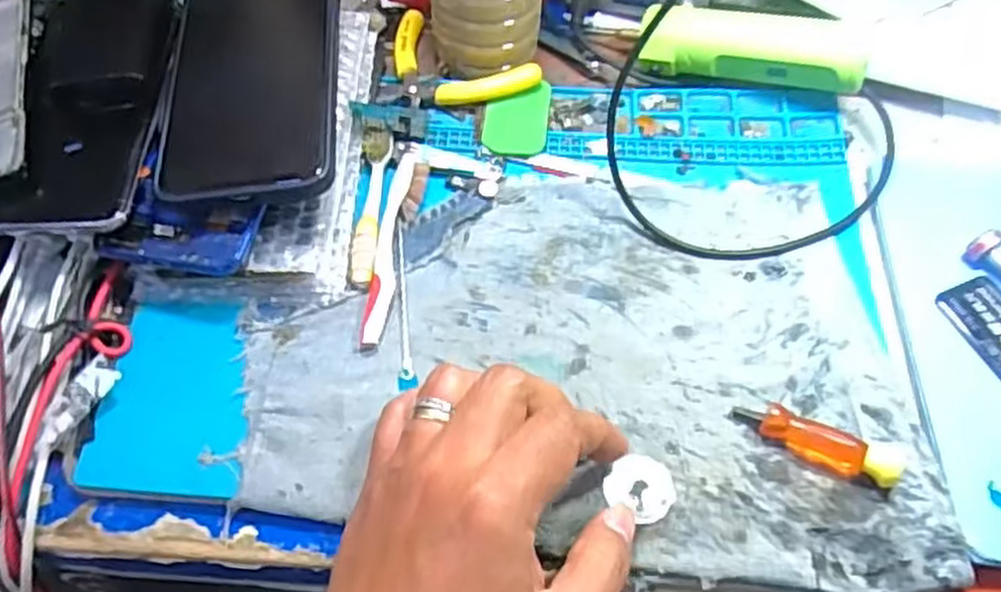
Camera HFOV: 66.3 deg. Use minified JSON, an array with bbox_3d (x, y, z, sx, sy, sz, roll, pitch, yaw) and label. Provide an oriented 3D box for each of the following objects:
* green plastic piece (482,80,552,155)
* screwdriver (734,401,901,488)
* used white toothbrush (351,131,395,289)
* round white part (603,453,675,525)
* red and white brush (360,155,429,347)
[{"bbox_3d":[0.009,-0.096,0.416,0.034,0.004,0.047,5,57,2],"label":"green plastic piece"},{"bbox_3d":[0.130,0.060,0.317,0.065,0.014,0.015,20,64,27],"label":"screwdriver"},{"bbox_3d":[-0.065,-0.046,0.386,0.013,0.010,0.091,2,57,0],"label":"used white toothbrush"},{"bbox_3d":[0.058,0.078,0.316,0.028,0.005,0.026,0,63,0],"label":"round white part"},{"bbox_3d":[-0.052,-0.027,0.373,0.016,0.006,0.108,8,57,4],"label":"red and white brush"}]

